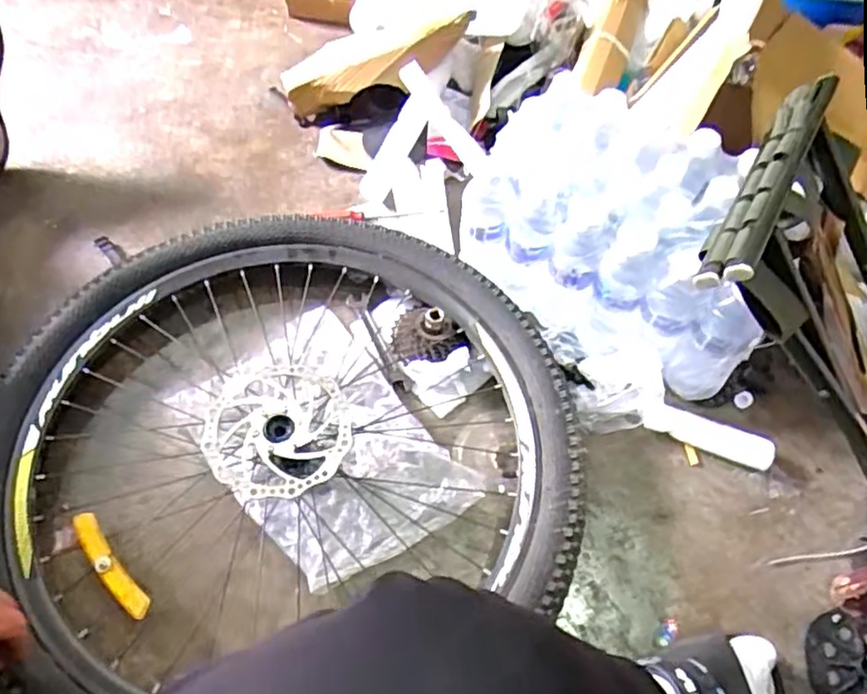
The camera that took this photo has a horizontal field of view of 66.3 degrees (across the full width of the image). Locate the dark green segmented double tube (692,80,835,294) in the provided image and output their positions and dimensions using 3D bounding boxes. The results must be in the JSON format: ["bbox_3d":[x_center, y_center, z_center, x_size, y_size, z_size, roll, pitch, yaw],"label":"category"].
[{"bbox_3d":[0.344,-0.175,0.682,0.046,0.058,0.326,29,60,14],"label":"dark green segmented double tube"}]

